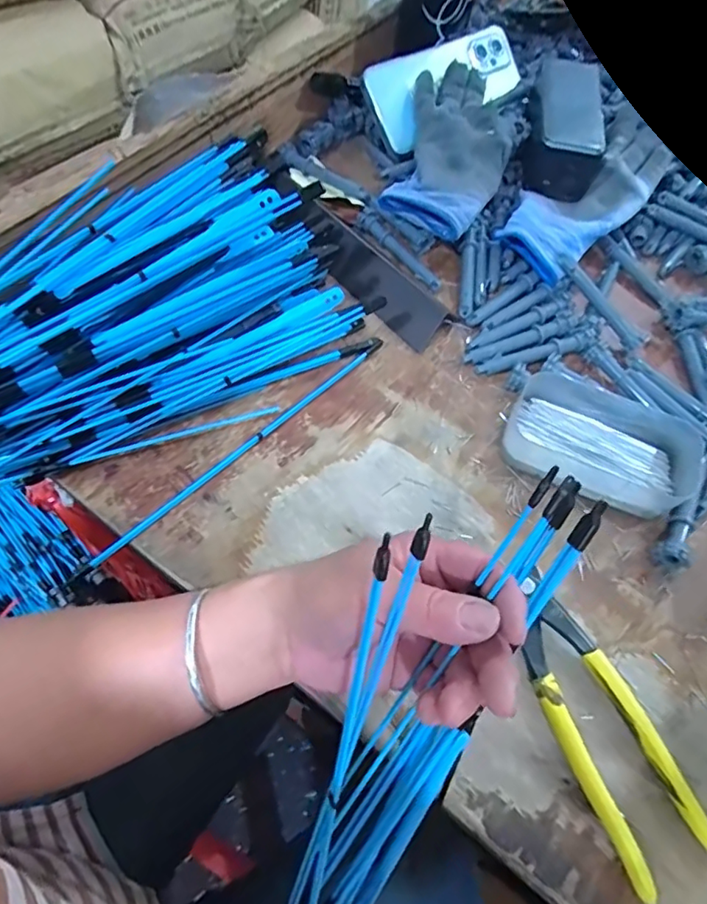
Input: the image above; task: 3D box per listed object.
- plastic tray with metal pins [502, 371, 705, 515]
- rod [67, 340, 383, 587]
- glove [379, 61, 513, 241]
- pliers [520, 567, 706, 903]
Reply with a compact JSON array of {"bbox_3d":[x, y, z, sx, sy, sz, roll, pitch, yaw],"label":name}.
[{"bbox_3d":[0.169,-0.004,0.364,0.122,0.025,0.072,25,63,9],"label":"plastic tray with metal pins"},{"bbox_3d":[-0.072,-0.003,0.359,0.007,0.008,0.256,42,67,17],"label":"rod"},{"bbox_3d":[0.084,-0.251,0.449,0.086,0.051,0.173,15,62,4],"label":"glove"},{"bbox_3d":[0.132,0.143,0.294,0.050,0.015,0.153,-18,65,-13],"label":"pliers"}]

